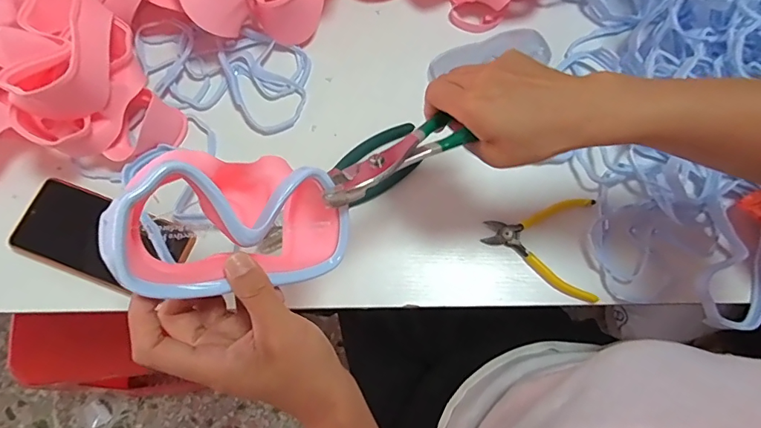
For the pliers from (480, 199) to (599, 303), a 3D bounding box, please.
[{"bbox_3d":[0.164,0.035,0.471,0.113,0.010,0.104,2,73,-1],"label":"pliers"}]

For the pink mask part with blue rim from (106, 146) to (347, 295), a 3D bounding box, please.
[{"bbox_3d":[-0.092,0.009,0.293,0.150,0.046,0.092,-6,97,-38],"label":"pink mask part with blue rim"}]

